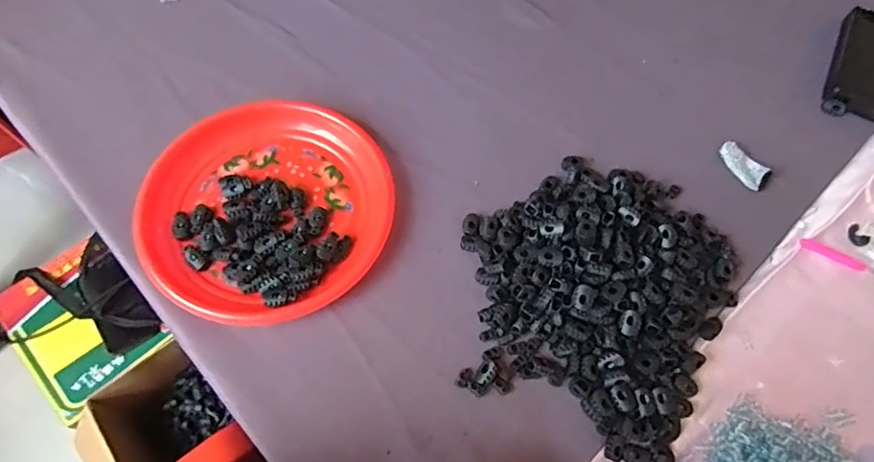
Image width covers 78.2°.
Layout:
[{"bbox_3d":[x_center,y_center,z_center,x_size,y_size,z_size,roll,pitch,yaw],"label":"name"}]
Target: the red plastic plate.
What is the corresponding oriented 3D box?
[{"bbox_3d":[-0.159,-0.022,0.497,0.223,0.044,0.212,1,64,-3],"label":"red plastic plate"}]

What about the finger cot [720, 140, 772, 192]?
[{"bbox_3d":[0.317,-0.067,0.555,0.025,0.013,0.057,-38,72,-19],"label":"finger cot"}]

